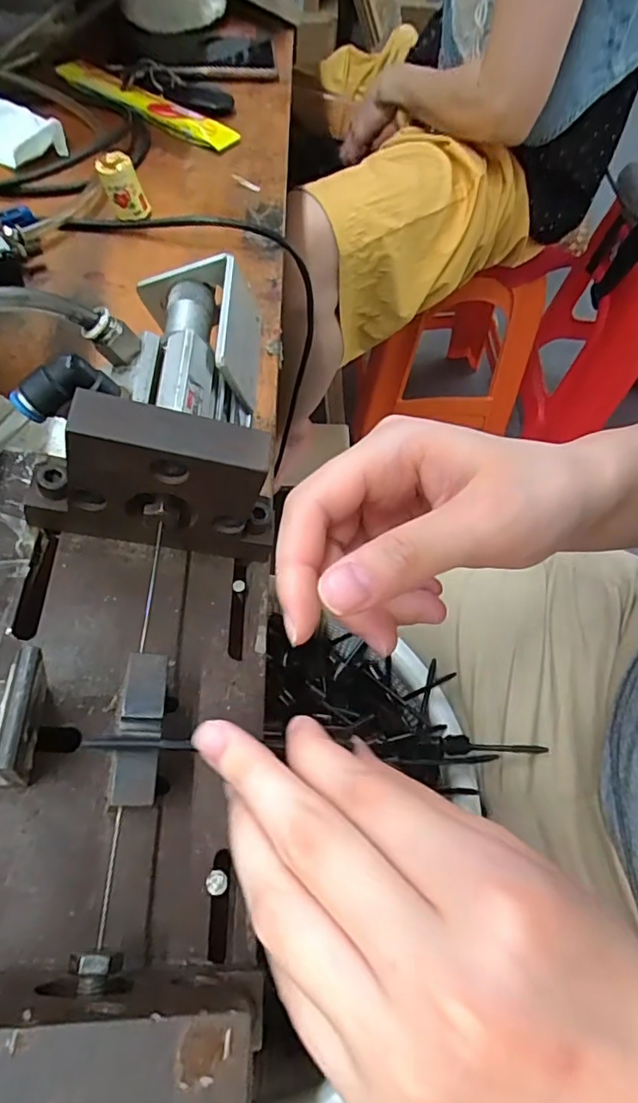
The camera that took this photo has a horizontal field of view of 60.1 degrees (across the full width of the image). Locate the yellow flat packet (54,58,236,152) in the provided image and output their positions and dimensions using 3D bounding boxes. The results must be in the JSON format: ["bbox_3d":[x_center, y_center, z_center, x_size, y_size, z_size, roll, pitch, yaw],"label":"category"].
[{"bbox_3d":[-0.162,-0.417,0.513,0.205,0.010,0.033,34,65,15],"label":"yellow flat packet"}]

